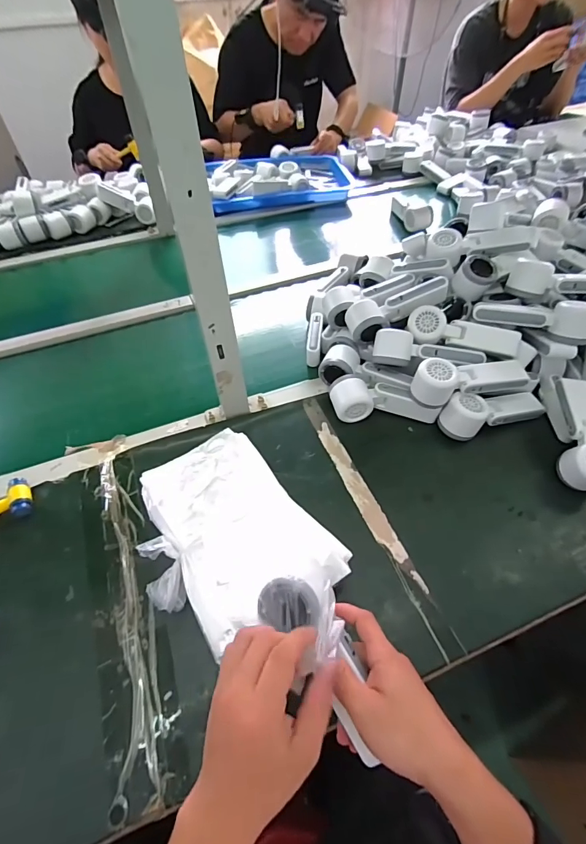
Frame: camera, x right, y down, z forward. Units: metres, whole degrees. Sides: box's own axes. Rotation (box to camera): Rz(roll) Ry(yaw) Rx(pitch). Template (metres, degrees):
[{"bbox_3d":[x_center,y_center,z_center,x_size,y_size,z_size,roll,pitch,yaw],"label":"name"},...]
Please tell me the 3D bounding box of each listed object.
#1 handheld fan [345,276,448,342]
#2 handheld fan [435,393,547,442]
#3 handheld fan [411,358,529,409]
[{"bbox_3d":[0.170,-0.184,0.655,0.166,0.046,0.060,-22,55,5],"label":"handheld fan"},{"bbox_3d":[0.304,-0.021,0.601,0.168,0.055,0.050,-16,53,-11],"label":"handheld fan"},{"bbox_3d":[0.258,-0.067,0.585,0.168,0.045,0.052,-10,51,-6],"label":"handheld fan"}]

